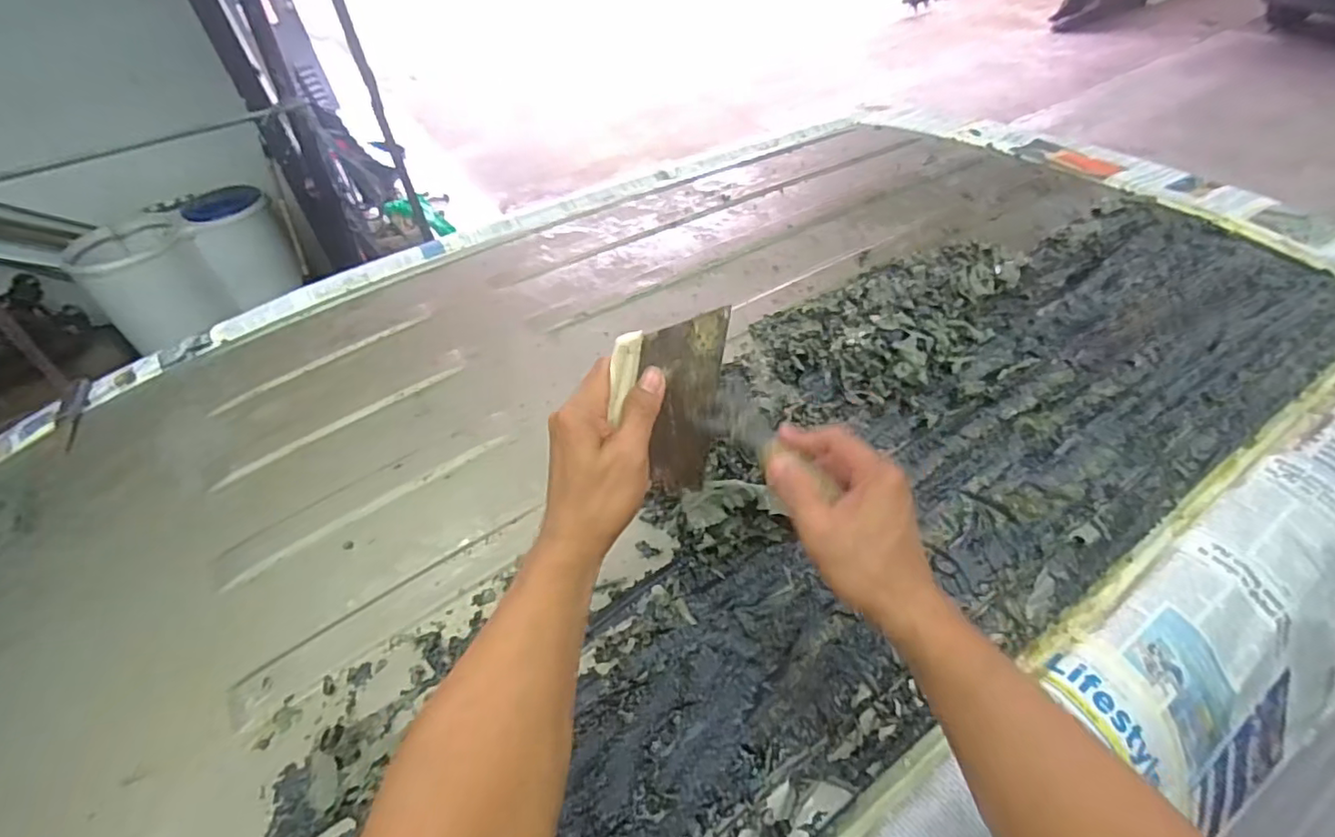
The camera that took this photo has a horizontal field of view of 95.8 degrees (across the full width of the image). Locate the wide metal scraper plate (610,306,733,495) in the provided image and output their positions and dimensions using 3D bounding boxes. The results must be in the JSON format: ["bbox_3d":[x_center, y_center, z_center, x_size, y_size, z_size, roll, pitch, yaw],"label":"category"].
[{"bbox_3d":[0.001,-0.009,0.421,0.096,0.132,0.014,-4,15,-41],"label":"wide metal scraper plate"}]

